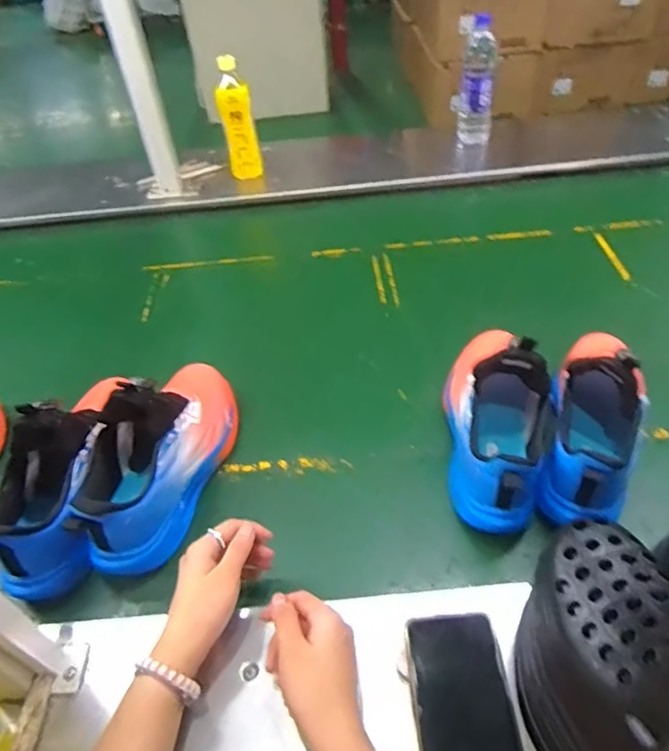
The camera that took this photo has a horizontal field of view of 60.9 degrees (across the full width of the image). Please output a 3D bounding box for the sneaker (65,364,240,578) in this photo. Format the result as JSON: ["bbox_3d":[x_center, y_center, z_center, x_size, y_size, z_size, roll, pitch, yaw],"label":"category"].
[{"bbox_3d":[-0.188,0.061,0.612,0.085,0.149,0.271,10,47,15],"label":"sneaker"}]

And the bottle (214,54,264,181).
[{"bbox_3d":[-0.183,-0.475,1.097,0.067,0.227,0.060,-8,45,-3],"label":"bottle"}]

